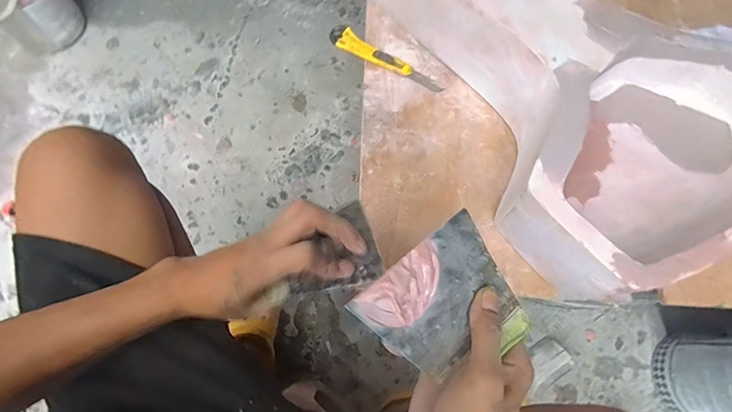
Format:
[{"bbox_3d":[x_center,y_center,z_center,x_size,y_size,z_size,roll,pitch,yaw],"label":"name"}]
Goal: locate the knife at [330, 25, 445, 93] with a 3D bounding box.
[{"bbox_3d":[0.028,-0.229,0.612,0.198,0.012,0.040,34,74,10],"label":"knife"}]

